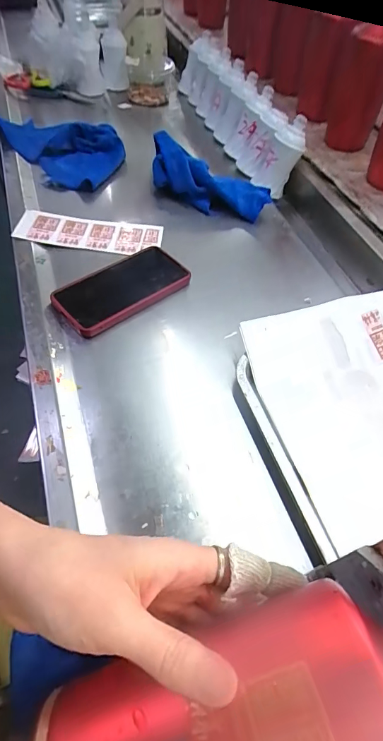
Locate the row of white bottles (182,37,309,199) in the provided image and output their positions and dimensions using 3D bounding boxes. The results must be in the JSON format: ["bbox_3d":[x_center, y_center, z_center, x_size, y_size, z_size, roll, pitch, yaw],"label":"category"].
[{"bbox_3d":[0.083,-0.516,0.782,0.082,0.099,0.471,-11,56,-12],"label":"row of white bottles"}]

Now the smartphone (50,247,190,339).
[{"bbox_3d":[-0.087,-0.106,0.495,0.163,0.015,0.087,-33,62,-24],"label":"smartphone"}]

